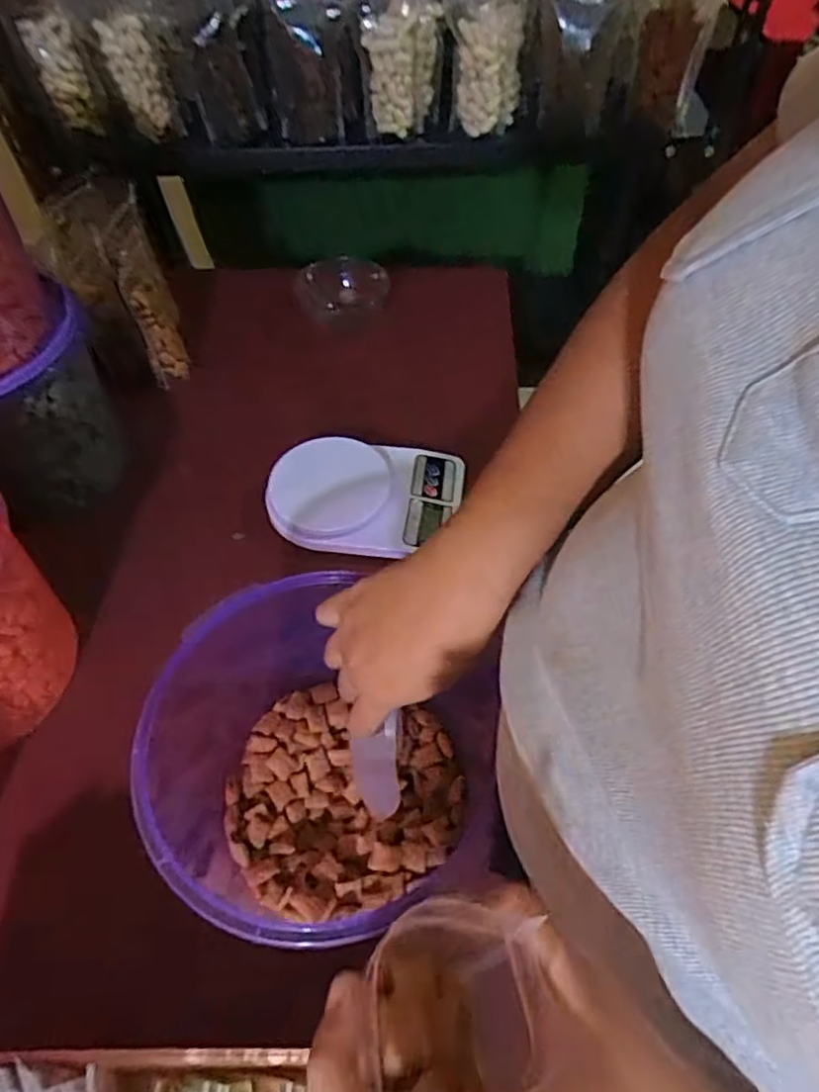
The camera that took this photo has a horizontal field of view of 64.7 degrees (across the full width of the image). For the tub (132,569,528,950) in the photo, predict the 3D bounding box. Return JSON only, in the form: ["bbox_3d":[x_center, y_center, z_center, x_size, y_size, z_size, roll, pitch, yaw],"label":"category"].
[{"bbox_3d":[-0.054,0.151,0.435,0.211,0.163,0.204,-1,54,1],"label":"tub"}]

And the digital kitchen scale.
[{"bbox_3d":[-0.046,-0.054,0.666,0.195,0.031,0.131,2,54,3],"label":"digital kitchen scale"}]

